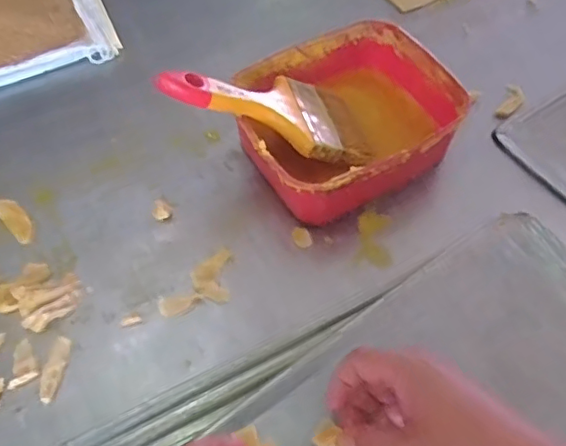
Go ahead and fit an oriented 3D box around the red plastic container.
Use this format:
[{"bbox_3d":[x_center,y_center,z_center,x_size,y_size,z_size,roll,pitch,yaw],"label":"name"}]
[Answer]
[{"bbox_3d":[0.058,-0.100,0.559,0.203,0.069,0.179,-37,62,-20],"label":"red plastic container"}]

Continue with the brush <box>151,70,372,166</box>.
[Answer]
[{"bbox_3d":[-0.010,-0.104,0.520,0.204,0.015,0.097,6,50,-32],"label":"brush"}]

